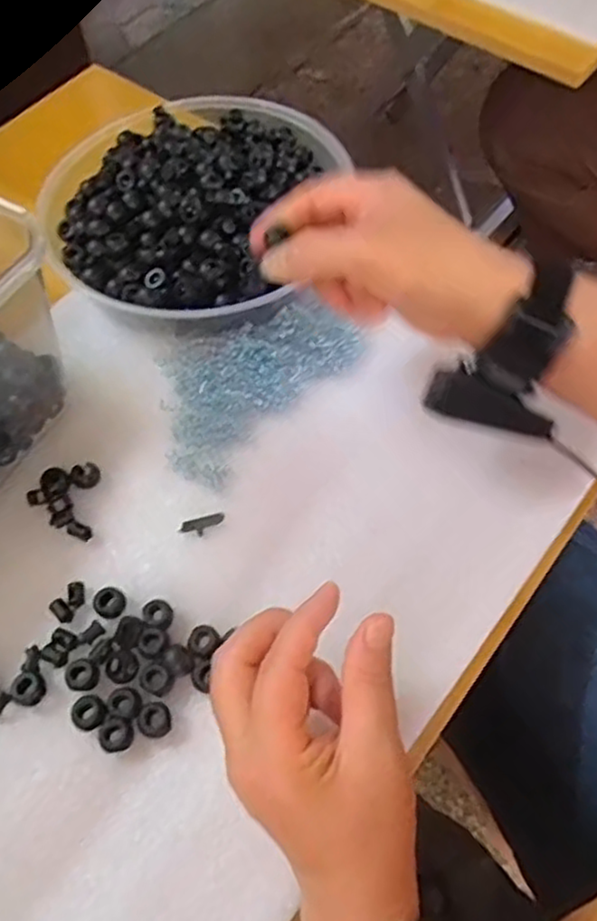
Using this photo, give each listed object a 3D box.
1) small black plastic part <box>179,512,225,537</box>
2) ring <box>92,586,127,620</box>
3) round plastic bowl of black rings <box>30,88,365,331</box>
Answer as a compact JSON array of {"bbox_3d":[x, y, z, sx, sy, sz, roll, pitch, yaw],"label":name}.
[{"bbox_3d":[-0.058,0.039,0.431,0.028,0.004,0.011,-14,61,-7],"label":"small black plastic part"},{"bbox_3d":[-0.108,0.080,0.403,0.018,0.009,0.020,-36,65,-18],"label":"ring"},{"bbox_3d":[-0.084,-0.193,0.524,0.199,0.055,0.215,0,60,1],"label":"round plastic bowl of black rings"}]

